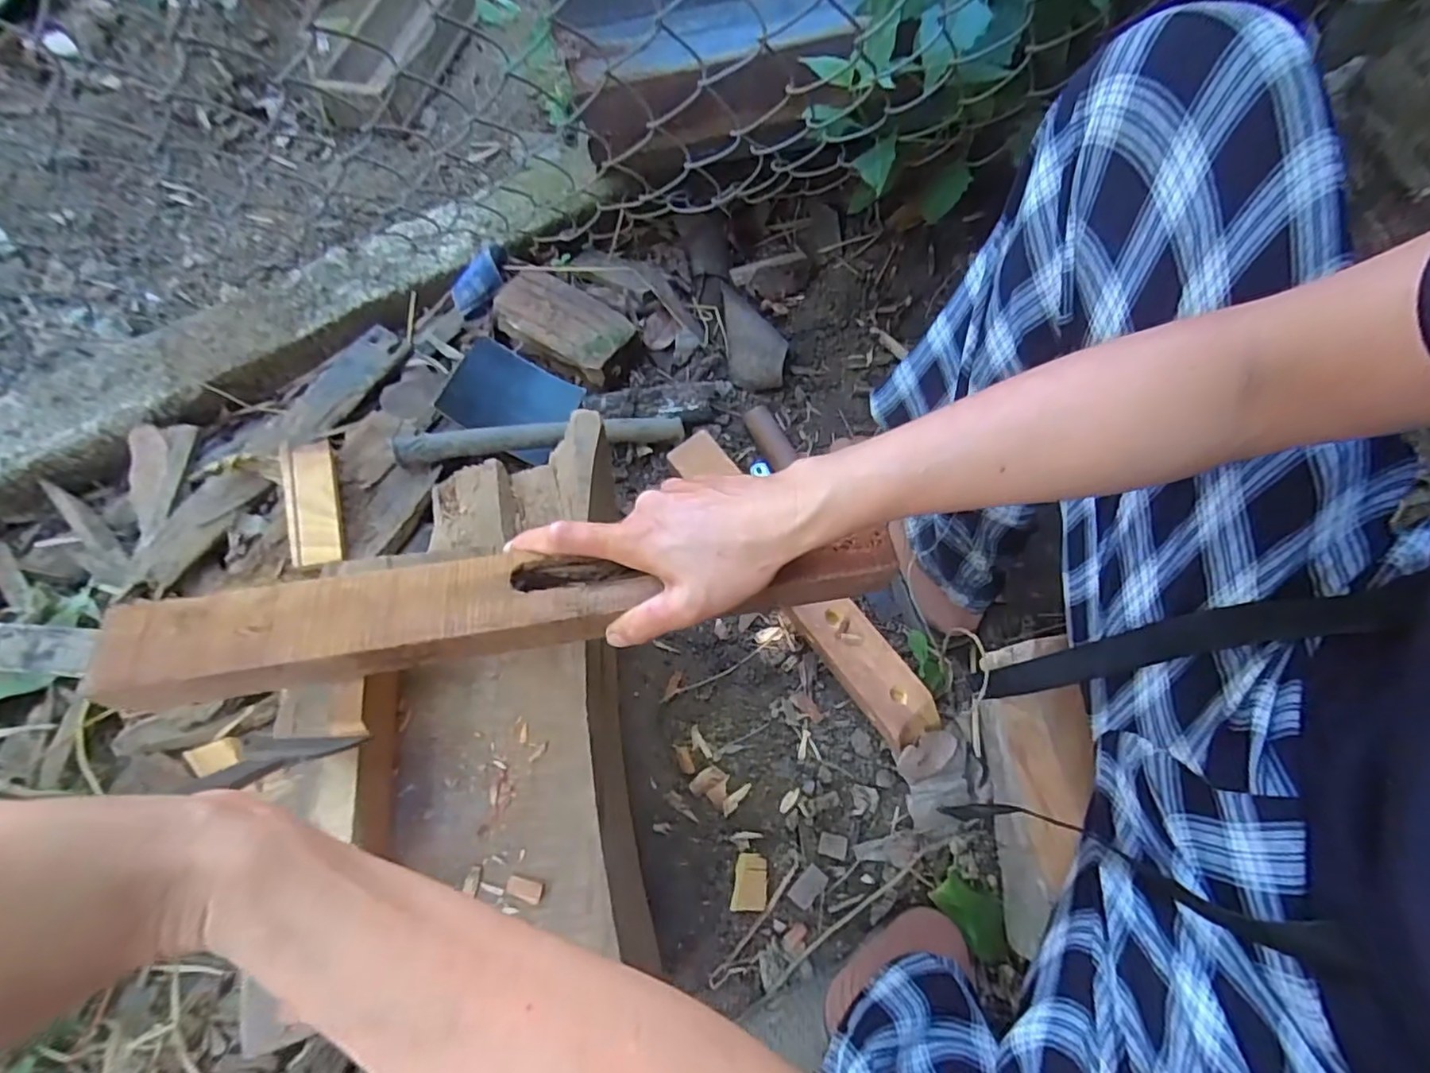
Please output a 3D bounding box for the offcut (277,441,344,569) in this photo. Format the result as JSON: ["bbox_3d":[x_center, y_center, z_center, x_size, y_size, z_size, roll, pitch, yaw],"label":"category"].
[{"bbox_3d":[-0.366,-0.032,0.550,0.041,0.020,0.119,-15,71,-8],"label":"offcut"}]

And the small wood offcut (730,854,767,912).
[{"bbox_3d":[0.031,0.300,0.527,0.030,0.010,0.043,5,69,0],"label":"small wood offcut"}]

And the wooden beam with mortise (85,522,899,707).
[{"bbox_3d":[-0.102,0.038,0.344,0.412,0.032,0.060,-5,70,-8],"label":"wooden beam with mortise"}]

